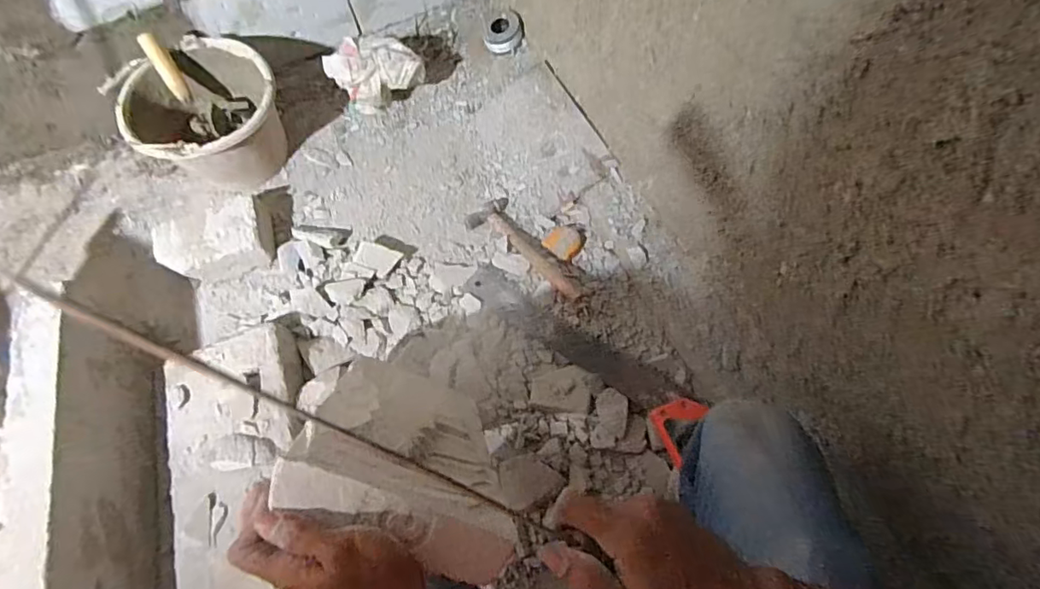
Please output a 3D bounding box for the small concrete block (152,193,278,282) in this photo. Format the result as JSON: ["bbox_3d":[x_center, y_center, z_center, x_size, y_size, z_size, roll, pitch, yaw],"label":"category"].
[{"bbox_3d":[-0.589,-0.103,1.037,0.207,0.075,0.156,-24,66,-8],"label":"small concrete block"}]

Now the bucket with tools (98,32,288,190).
[{"bbox_3d":[-0.597,-0.337,1.063,0.254,0.222,0.254,-1,65,2],"label":"bucket with tools"}]

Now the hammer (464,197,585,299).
[{"bbox_3d":[0.010,-0.086,1.015,0.086,0.027,0.272,-37,68,-14],"label":"hammer"}]

